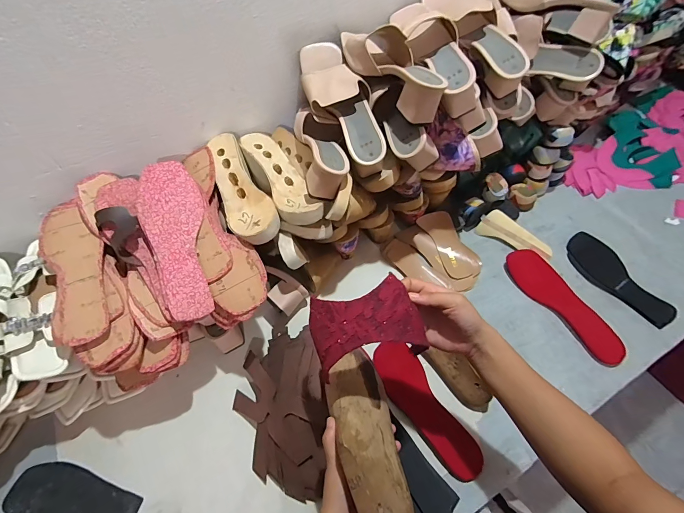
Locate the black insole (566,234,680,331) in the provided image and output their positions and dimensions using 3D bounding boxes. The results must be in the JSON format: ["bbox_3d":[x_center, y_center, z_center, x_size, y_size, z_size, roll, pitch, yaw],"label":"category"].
[{"bbox_3d":[0.535,0.041,0.667,0.091,0.013,0.210,-32,61,-16],"label":"black insole"}]

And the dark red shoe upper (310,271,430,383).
[{"bbox_3d":[0.027,0.079,0.397,0.122,0.059,0.084,-16,58,-6],"label":"dark red shoe upper"}]

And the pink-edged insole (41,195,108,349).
[{"bbox_3d":[-0.387,0.011,0.497,0.076,0.013,0.246,-23,63,-16],"label":"pink-edged insole"}]

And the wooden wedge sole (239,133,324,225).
[{"bbox_3d":[-0.104,-0.132,0.601,0.070,0.057,0.218,-28,60,-14],"label":"wooden wedge sole"}]

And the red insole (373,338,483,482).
[{"bbox_3d":[0.132,0.241,0.555,0.076,0.014,0.224,-24,61,-17],"label":"red insole"}]

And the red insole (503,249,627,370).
[{"bbox_3d":[0.410,0.084,0.637,0.080,0.018,0.241,-25,60,-12],"label":"red insole"}]

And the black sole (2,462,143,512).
[{"bbox_3d":[-0.408,0.367,0.521,0.202,0.008,0.074,6,58,7],"label":"black sole"}]

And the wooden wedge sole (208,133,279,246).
[{"bbox_3d":[-0.171,-0.114,0.579,0.083,0.049,0.228,-26,60,-12],"label":"wooden wedge sole"}]

